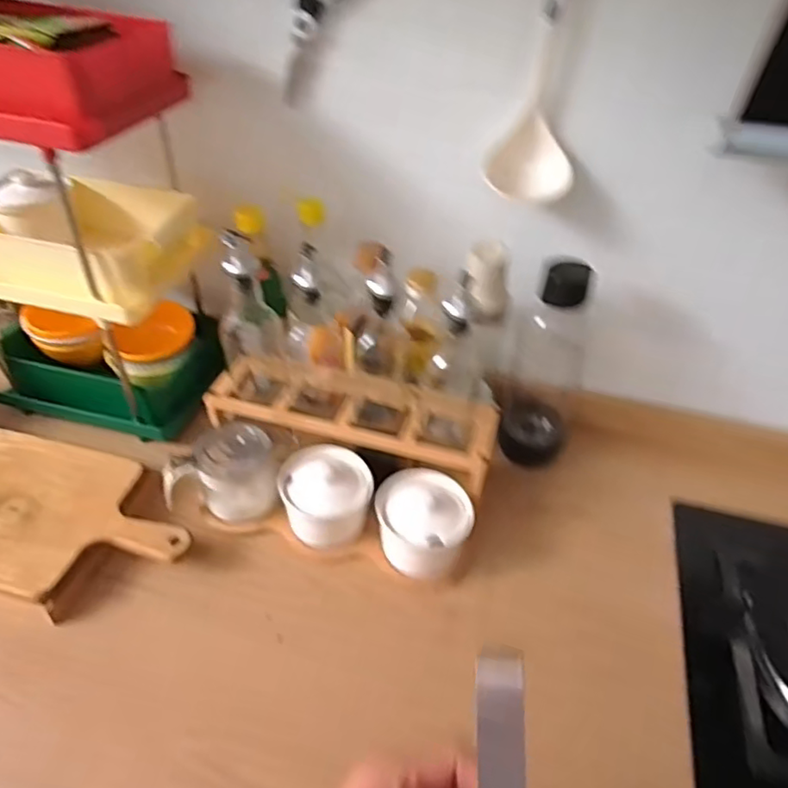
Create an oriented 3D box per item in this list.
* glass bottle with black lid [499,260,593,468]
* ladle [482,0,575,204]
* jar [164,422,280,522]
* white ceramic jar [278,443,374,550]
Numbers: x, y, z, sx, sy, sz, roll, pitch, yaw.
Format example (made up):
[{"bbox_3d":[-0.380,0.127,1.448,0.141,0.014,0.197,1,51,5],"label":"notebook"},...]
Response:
[{"bbox_3d":[0.175,-0.022,0.700,0.079,0.261,0.066,14,42,13],"label":"glass bottle with black lid"},{"bbox_3d":[0.144,-0.327,0.552,0.082,0.280,0.090,10,49,9],"label":"ladle"},{"bbox_3d":[-0.193,0.081,0.678,0.116,0.088,0.091,-8,42,-13],"label":"jar"},{"bbox_3d":[-0.072,0.109,0.663,0.095,0.070,0.095,2,41,-2],"label":"white ceramic jar"}]

